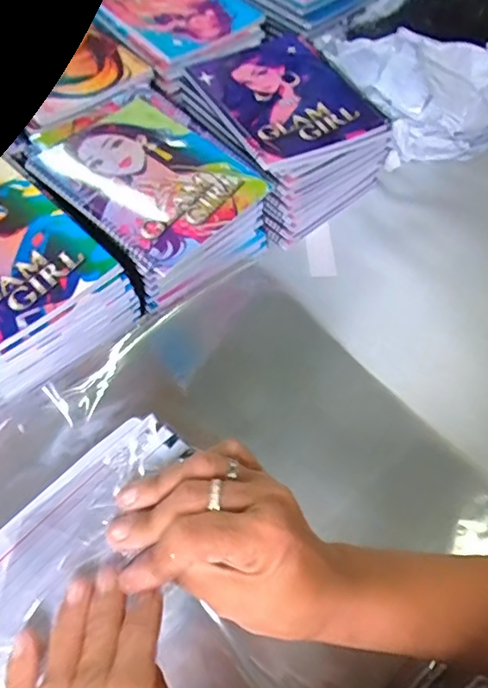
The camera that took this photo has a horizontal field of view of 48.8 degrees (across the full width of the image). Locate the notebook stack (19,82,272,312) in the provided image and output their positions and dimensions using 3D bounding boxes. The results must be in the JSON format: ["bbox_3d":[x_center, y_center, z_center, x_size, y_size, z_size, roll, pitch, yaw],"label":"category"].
[{"bbox_3d":[-0.099,-0.154,0.576,0.223,0.110,0.168,39,65,19],"label":"notebook stack"}]

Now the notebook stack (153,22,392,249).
[{"bbox_3d":[0.029,-0.260,0.641,0.176,0.112,0.249,-32,65,-20],"label":"notebook stack"}]

